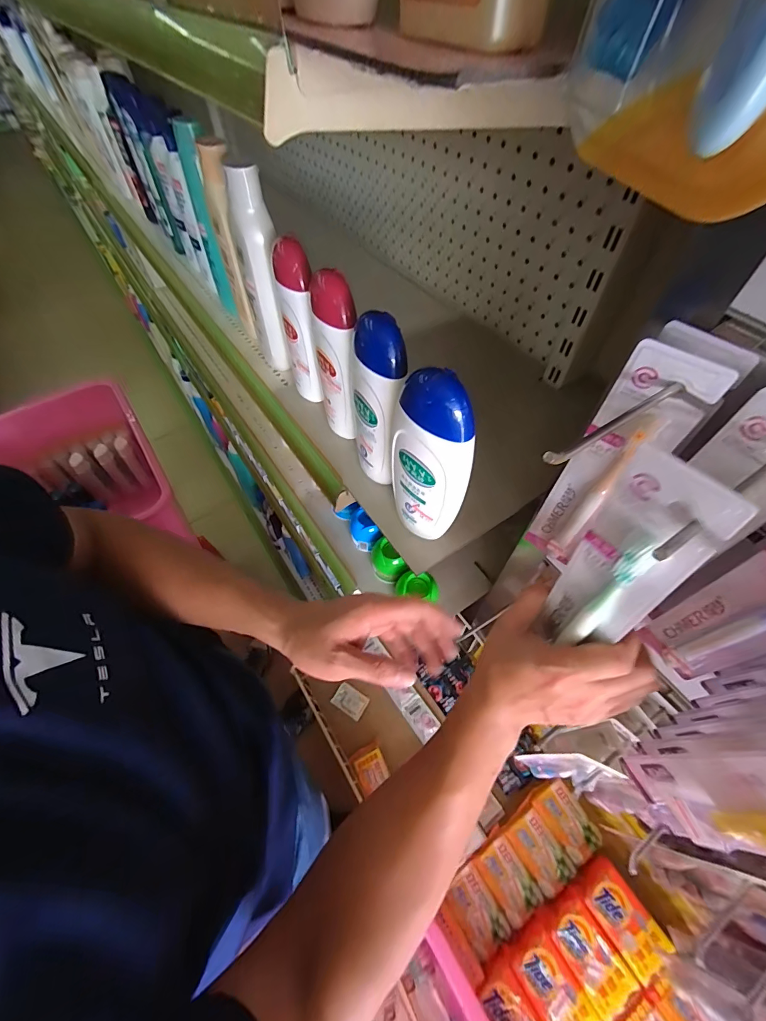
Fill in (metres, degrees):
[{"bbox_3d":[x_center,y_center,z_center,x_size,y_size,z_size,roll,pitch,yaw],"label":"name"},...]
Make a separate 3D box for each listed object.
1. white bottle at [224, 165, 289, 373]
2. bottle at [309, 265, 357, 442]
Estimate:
[{"bbox_3d":[-0.142,-0.271,0.467,0.045,0.218,0.044,-15,57,-10],"label":"white bottle"},{"bbox_3d":[-0.043,-0.137,0.395,0.038,0.168,0.058,-7,56,-4],"label":"bottle"}]

